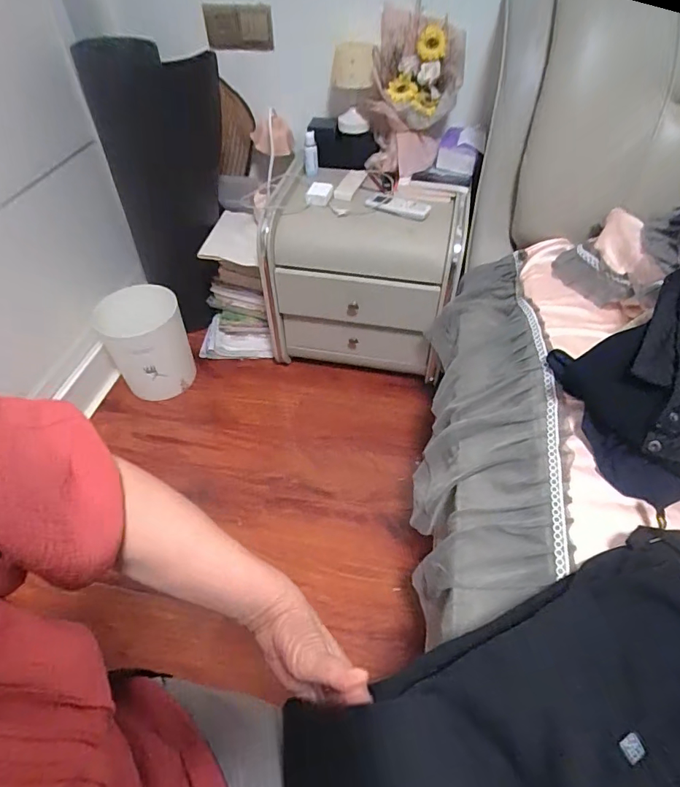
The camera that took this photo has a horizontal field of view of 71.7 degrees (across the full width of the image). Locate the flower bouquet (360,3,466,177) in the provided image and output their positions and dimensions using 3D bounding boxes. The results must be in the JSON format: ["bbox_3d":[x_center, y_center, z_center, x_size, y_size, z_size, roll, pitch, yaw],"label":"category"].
[{"bbox_3d":[0.169,-0.699,1.106,0.212,0.300,0.156,5,49,6],"label":"flower bouquet"}]

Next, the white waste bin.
[{"bbox_3d":[-0.530,-0.136,1.313,0.210,0.269,0.207,-18,51,-14],"label":"white waste bin"}]

